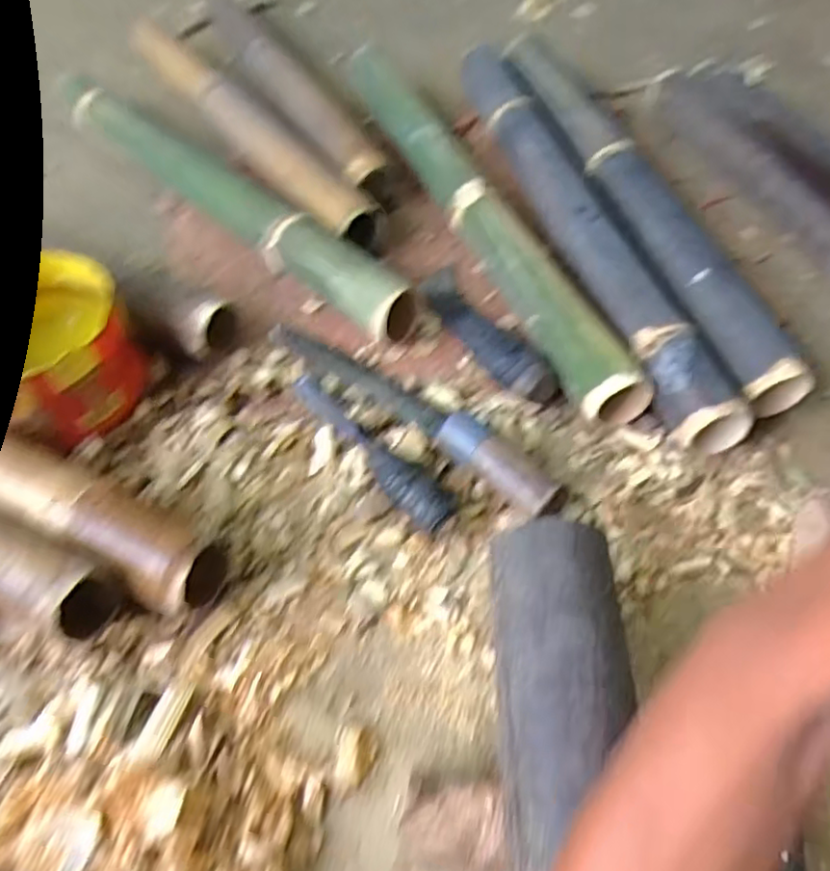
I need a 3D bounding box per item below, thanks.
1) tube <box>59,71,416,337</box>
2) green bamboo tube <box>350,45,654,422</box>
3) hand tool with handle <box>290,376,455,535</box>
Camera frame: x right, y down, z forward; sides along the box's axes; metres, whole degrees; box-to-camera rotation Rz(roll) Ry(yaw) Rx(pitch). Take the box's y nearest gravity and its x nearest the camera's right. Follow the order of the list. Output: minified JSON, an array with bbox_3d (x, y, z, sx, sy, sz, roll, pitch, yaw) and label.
[{"bbox_3d":[-0.242,-0.290,0.742,0.660,0.064,0.063,38,63,25],"label":"tube"},{"bbox_3d":[0.056,-0.260,0.716,0.057,0.063,0.636,-18,56,-11],"label":"green bamboo tube"},{"bbox_3d":[-0.036,0.006,0.539,0.038,0.031,0.194,-33,60,-21],"label":"hand tool with handle"}]

